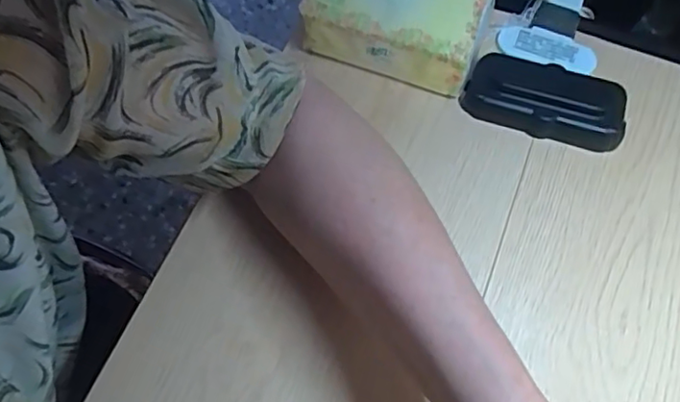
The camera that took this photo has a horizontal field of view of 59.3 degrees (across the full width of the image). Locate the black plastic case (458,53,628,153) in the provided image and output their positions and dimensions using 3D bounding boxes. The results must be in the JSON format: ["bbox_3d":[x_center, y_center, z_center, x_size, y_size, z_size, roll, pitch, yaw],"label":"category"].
[{"bbox_3d":[0.144,-0.071,0.423,0.108,0.027,0.050,21,65,10],"label":"black plastic case"}]

